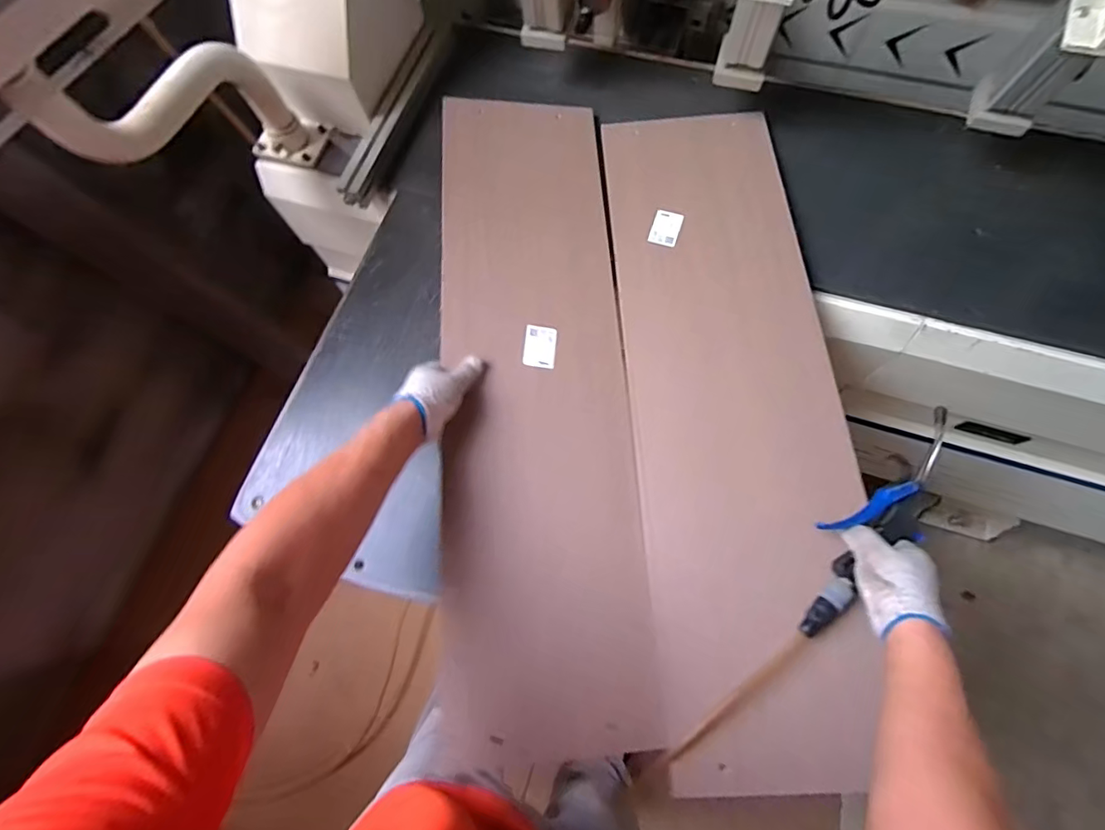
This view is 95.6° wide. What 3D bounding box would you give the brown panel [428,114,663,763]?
[{"bbox_3d":[-0.022,-0.069,0.688,0.244,0.025,0.915,-1,71,-8],"label":"brown panel"}]

